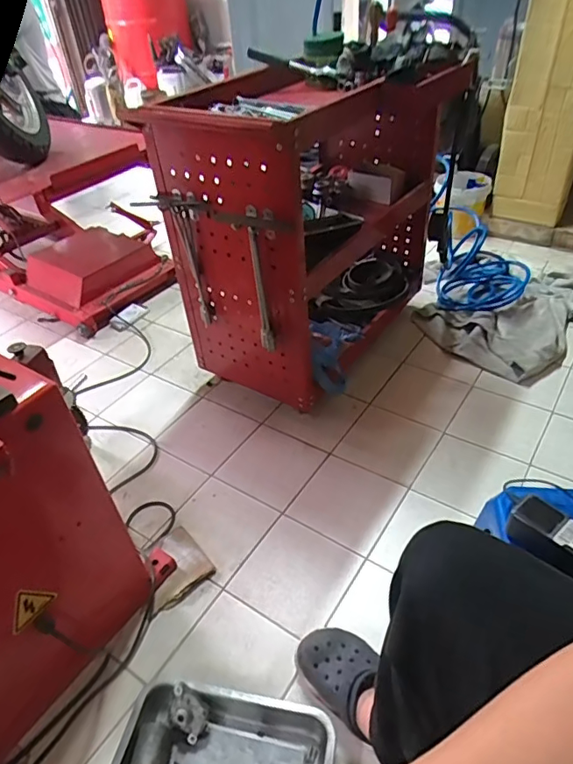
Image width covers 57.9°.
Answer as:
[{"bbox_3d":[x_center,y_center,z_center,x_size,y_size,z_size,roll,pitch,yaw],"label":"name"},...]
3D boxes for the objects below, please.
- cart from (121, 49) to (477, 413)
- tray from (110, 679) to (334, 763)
[{"bbox_3d":[0.091,-0.418,1.317,0.434,0.631,0.779,25,48,31],"label":"cart"},{"bbox_3d":[-0.095,0.563,0.743,0.311,0.047,0.206,4,41,12],"label":"tray"}]

